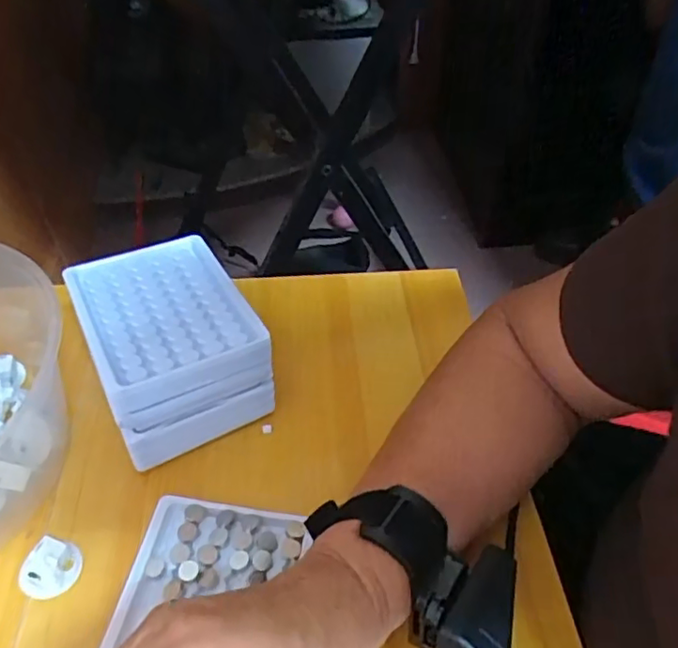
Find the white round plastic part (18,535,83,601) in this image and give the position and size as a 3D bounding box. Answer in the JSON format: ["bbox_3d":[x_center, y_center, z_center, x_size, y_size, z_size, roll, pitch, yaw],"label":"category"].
[{"bbox_3d":[-0.161,0.137,0.336,0.029,0.007,0.030,10,68,-25],"label":"white round plastic part"}]

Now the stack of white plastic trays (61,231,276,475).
[{"bbox_3d":[-0.115,0.010,0.409,0.099,0.071,0.134,-22,51,-21],"label":"stack of white plastic trays"}]

